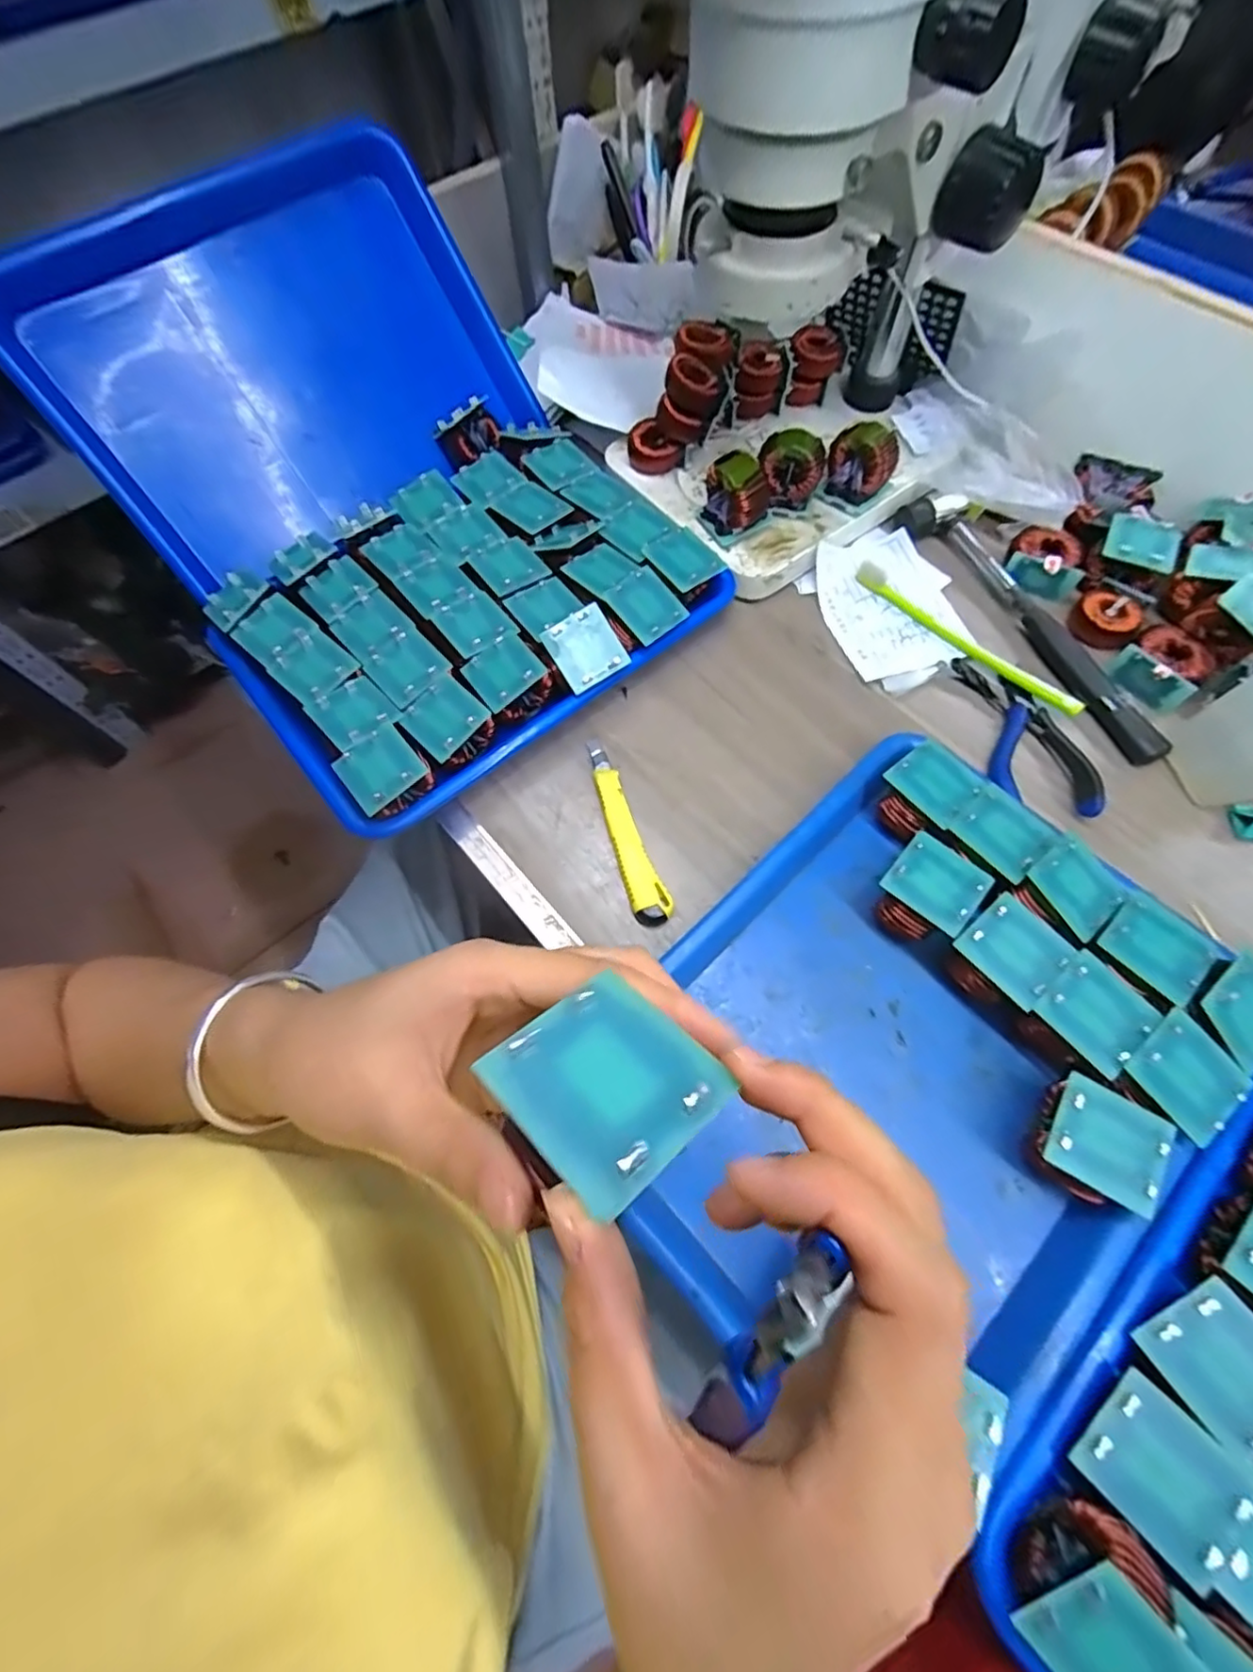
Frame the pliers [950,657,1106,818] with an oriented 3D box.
[{"bbox_3d":[0.270,-0.071,0.418,0.057,0.020,0.127,-4,66,0],"label":"pliers"}]

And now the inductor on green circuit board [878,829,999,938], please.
[{"bbox_3d":[0.171,0.034,0.358,0.046,0.045,0.048,40,73,17],"label":"inductor on green circuit board"}]

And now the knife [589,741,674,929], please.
[{"bbox_3d":[-0.001,-0.005,0.404,0.023,0.011,0.136,-16,66,-5],"label":"knife"}]

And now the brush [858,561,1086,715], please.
[{"bbox_3d":[0.247,-0.149,0.452,0.015,0.013,0.185,-39,70,-15],"label":"brush"}]

